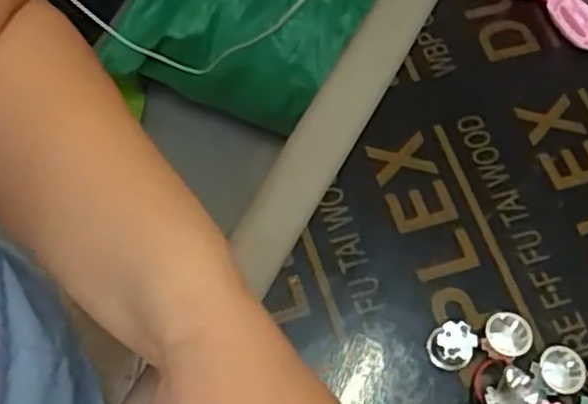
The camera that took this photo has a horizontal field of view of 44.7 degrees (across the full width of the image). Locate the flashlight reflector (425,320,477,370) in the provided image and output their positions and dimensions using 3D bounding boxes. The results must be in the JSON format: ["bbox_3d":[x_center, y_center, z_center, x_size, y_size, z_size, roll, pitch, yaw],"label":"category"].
[{"bbox_3d":[0.081,0.074,0.367,0.020,0.018,0.022,-40,72,-18],"label":"flashlight reflector"}]

